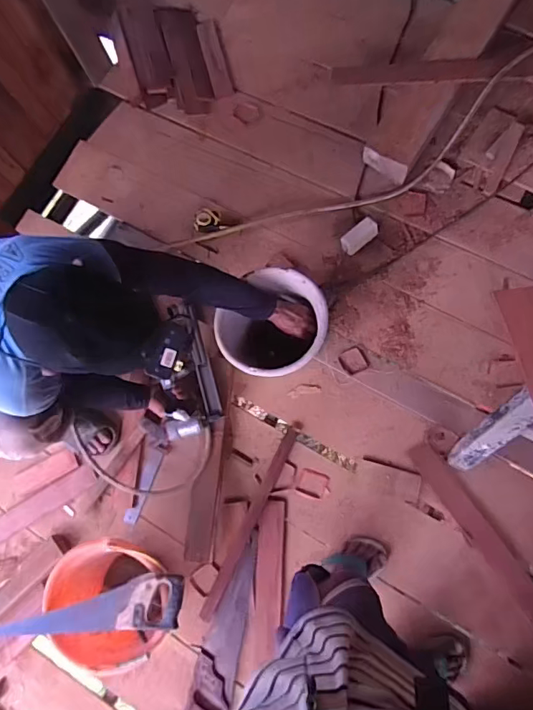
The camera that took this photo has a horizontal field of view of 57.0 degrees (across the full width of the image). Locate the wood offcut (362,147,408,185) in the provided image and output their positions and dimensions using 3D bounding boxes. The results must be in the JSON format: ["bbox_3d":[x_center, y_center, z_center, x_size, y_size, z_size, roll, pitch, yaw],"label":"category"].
[{"bbox_3d":[0.352,-0.569,1.465,0.148,0.017,0.051,33,124,9],"label":"wood offcut"}]

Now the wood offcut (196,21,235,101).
[{"bbox_3d":[-0.167,-0.975,1.613,0.069,0.017,0.283,-15,75,4],"label":"wood offcut"}]

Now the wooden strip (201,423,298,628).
[{"bbox_3d":[-0.039,0.452,1.328,0.036,0.023,0.531,24,80,13],"label":"wooden strip"}]

